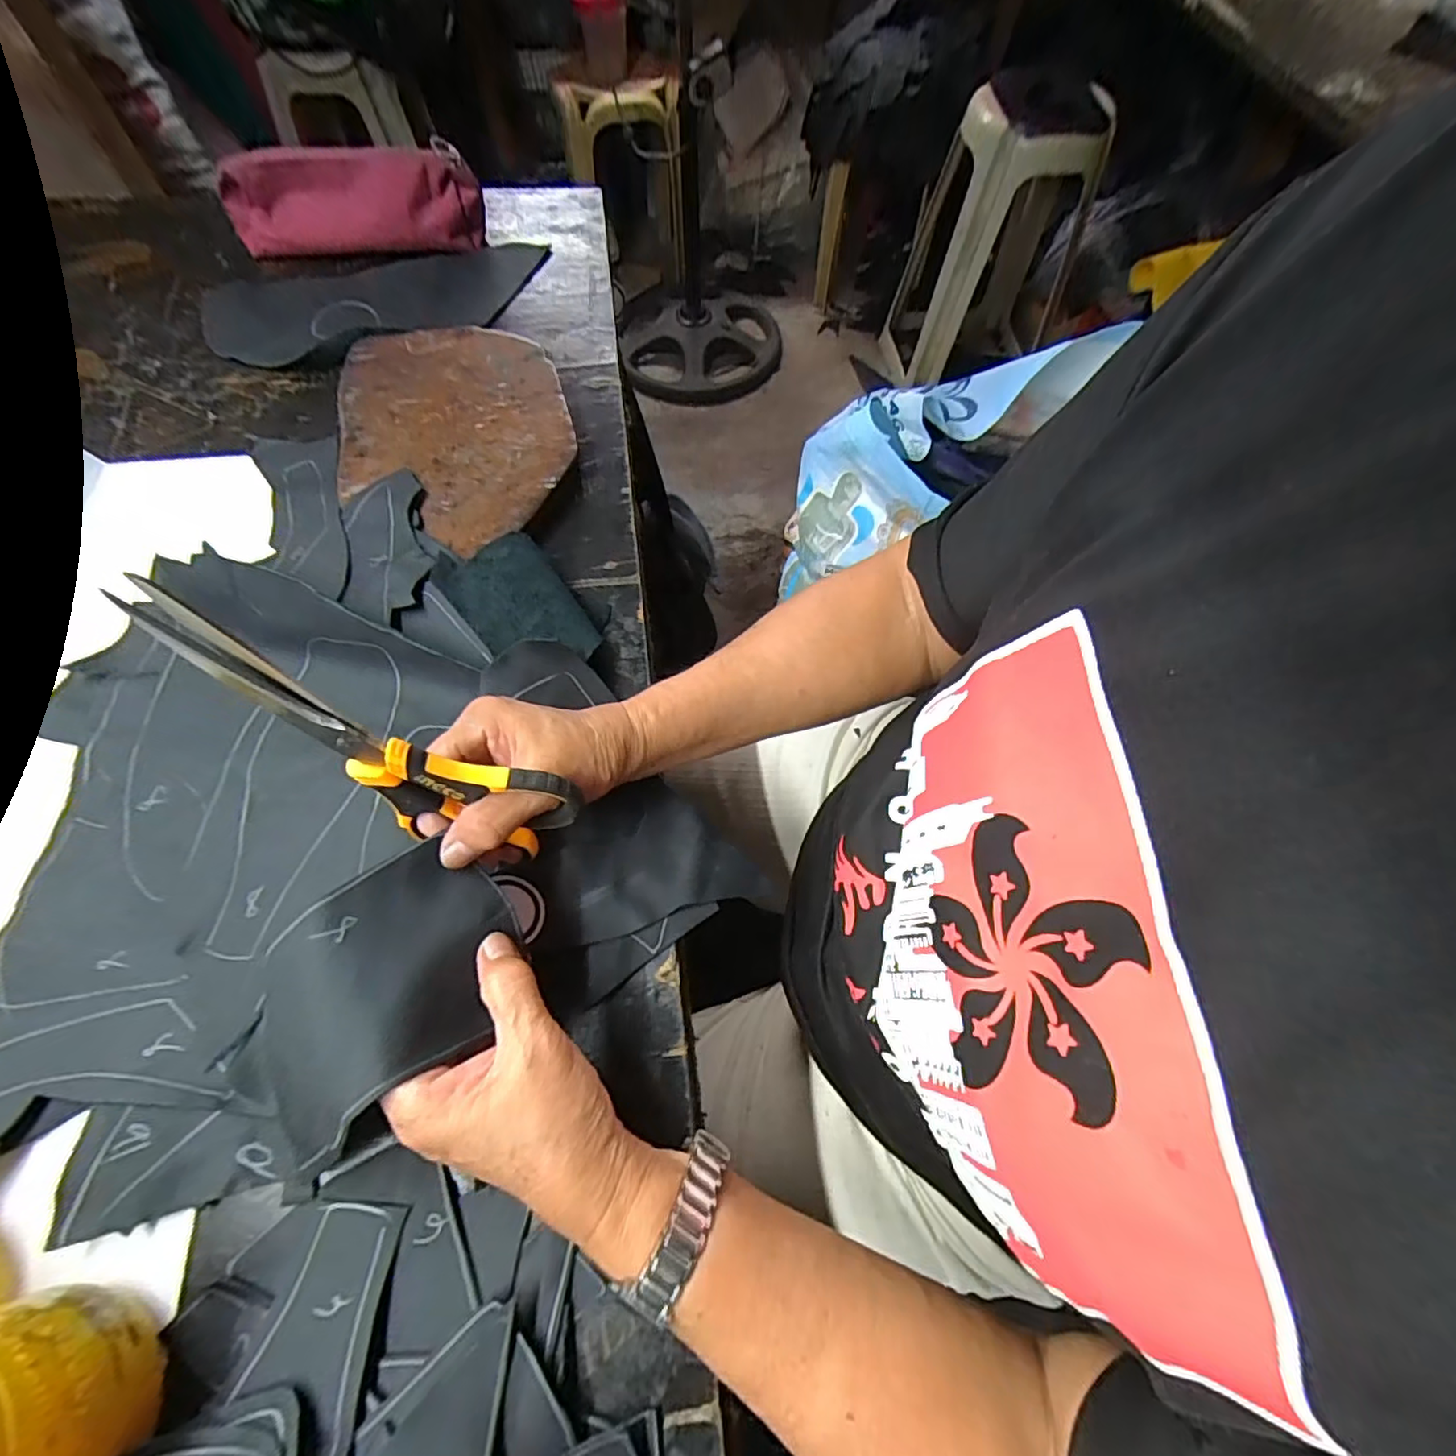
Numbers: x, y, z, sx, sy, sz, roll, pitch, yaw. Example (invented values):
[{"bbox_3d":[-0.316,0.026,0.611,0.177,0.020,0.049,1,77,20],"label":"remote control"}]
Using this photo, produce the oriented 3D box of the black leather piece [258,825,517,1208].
[{"bbox_3d":[-0.145,0.108,0.262,0.102,0.032,0.091,-37,70,-18],"label":"black leather piece"}]

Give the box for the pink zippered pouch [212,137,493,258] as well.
[{"bbox_3d":[-0.372,-0.519,0.605,0.238,0.078,0.059,-8,64,-6],"label":"pink zippered pouch"}]

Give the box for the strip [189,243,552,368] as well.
[{"bbox_3d":[-0.335,-0.414,0.587,0.310,0.016,0.155,-17,65,-10],"label":"strip"}]

